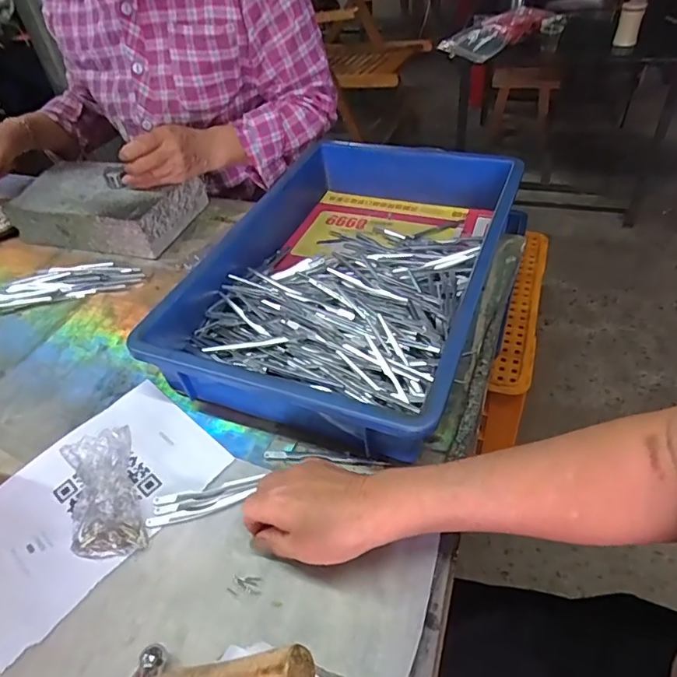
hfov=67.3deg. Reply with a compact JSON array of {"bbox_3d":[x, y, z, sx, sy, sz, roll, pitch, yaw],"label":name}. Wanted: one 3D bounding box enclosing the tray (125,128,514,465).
[{"bbox_3d":[0.014,-0.083,0.578,0.299,0.086,0.434,14,47,18],"label":"tray"}]

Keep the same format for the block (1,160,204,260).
[{"bbox_3d":[-0.334,-0.195,0.738,0.231,0.069,0.142,9,46,13],"label":"block"}]

